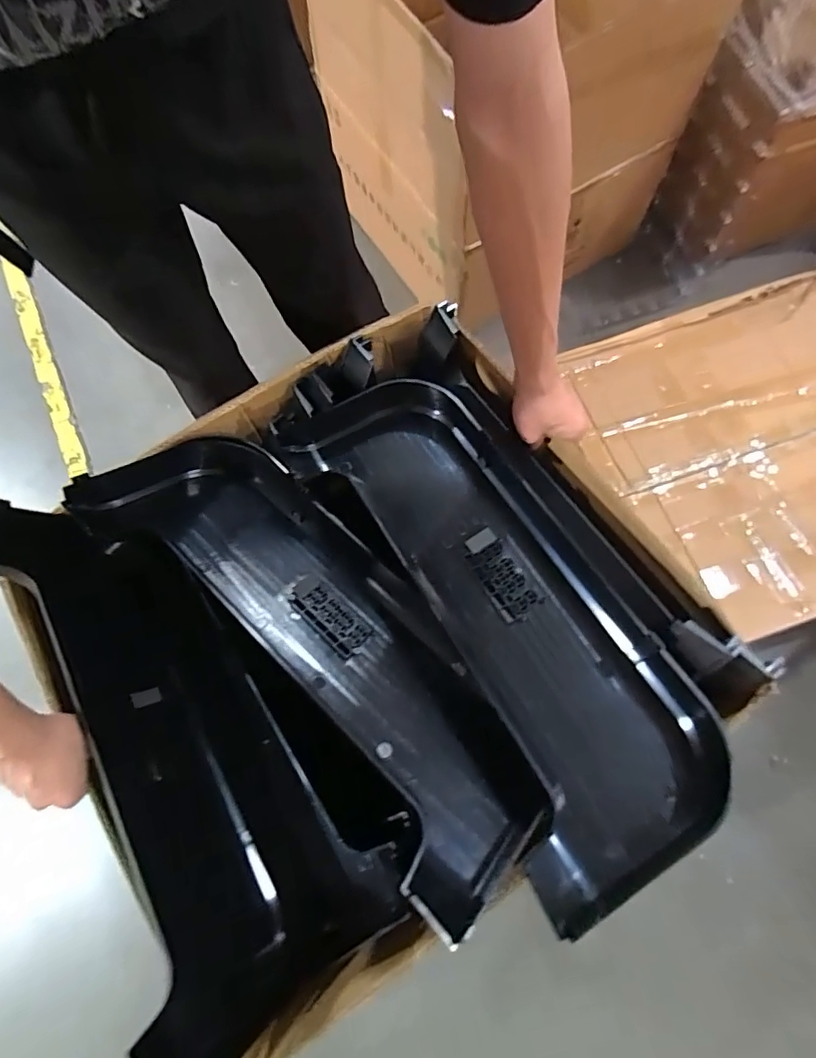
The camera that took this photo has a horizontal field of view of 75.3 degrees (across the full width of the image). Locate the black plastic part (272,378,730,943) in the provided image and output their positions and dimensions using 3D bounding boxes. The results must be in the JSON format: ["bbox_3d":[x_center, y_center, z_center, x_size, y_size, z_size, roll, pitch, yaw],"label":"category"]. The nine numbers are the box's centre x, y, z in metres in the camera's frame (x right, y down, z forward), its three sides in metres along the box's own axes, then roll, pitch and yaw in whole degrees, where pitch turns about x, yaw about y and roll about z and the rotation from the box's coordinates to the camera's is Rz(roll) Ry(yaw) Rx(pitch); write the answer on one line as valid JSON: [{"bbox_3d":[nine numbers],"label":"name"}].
[{"bbox_3d":[0.074,0.044,0.501,0.213,0.088,0.514,-31,74,-7],"label":"black plastic part"}]

